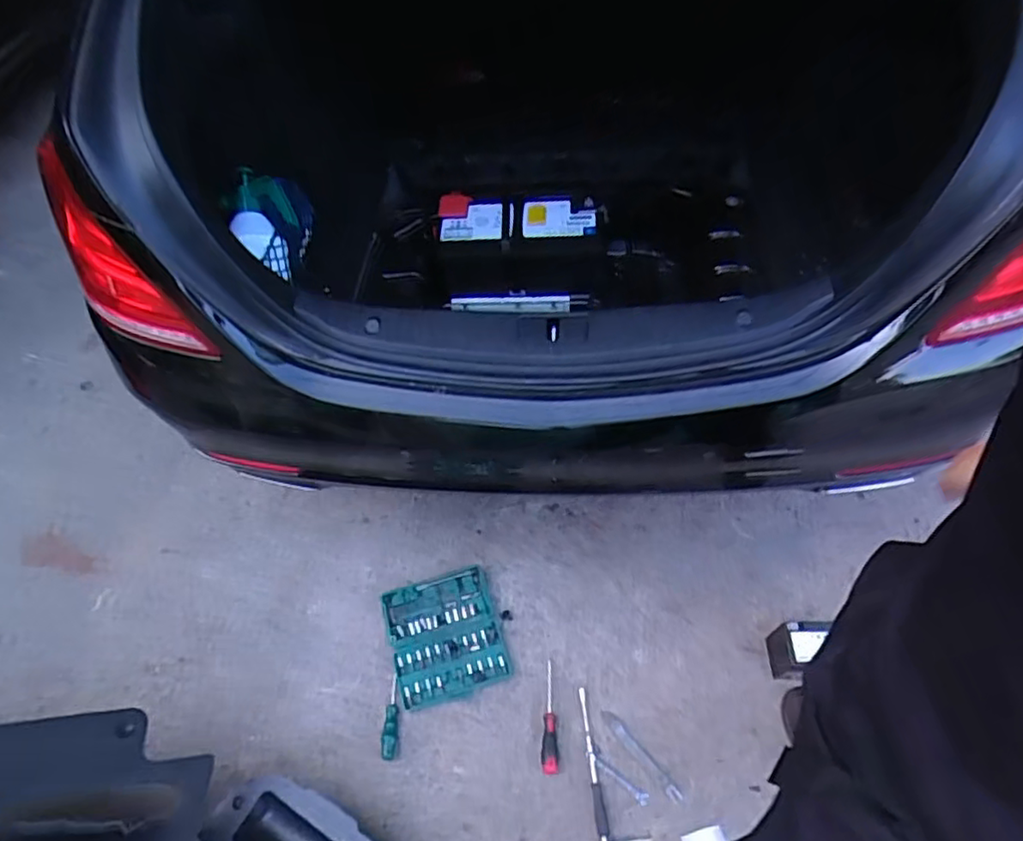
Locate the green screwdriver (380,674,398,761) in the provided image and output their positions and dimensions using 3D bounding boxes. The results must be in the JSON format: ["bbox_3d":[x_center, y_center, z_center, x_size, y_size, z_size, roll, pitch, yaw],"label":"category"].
[{"bbox_3d":[-0.243,0.598,1.260,0.033,0.029,0.155,-2,57,3],"label":"green screwdriver"}]

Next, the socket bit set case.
[{"bbox_3d":[-0.145,0.459,1.339,0.230,0.031,0.251,-18,57,-7],"label":"socket bit set case"}]

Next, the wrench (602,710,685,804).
[{"bbox_3d":[0.254,0.655,1.222,0.026,0.006,0.200,-33,62,-23],"label":"wrench"}]

